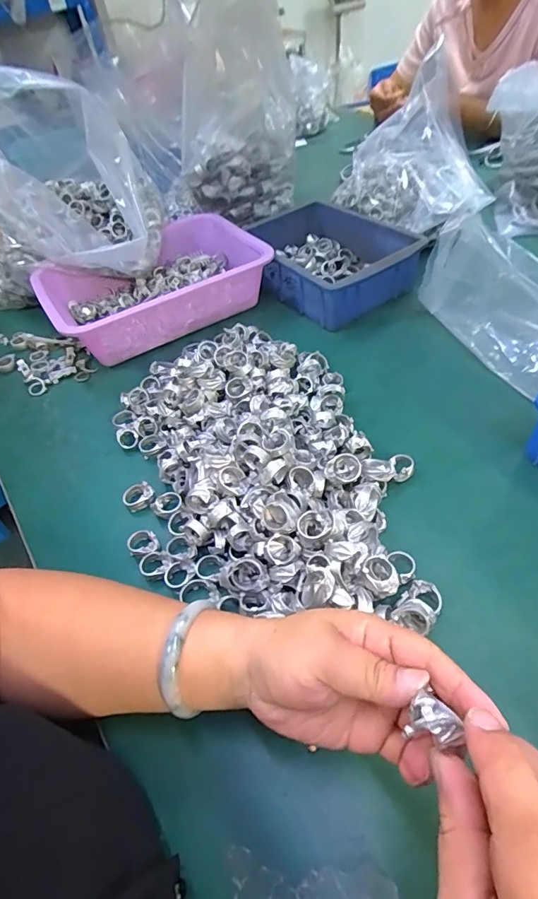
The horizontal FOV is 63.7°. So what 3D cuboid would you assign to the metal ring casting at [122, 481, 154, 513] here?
[{"bbox_3d":[-0.128,0.047,0.427,0.029,0.019,0.022,-18,49,-8],"label":"metal ring casting"}]

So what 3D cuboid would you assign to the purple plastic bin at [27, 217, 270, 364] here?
[{"bbox_3d":[-0.155,-0.237,0.635,0.289,0.077,0.207,-30,52,-17],"label":"purple plastic bin"}]

